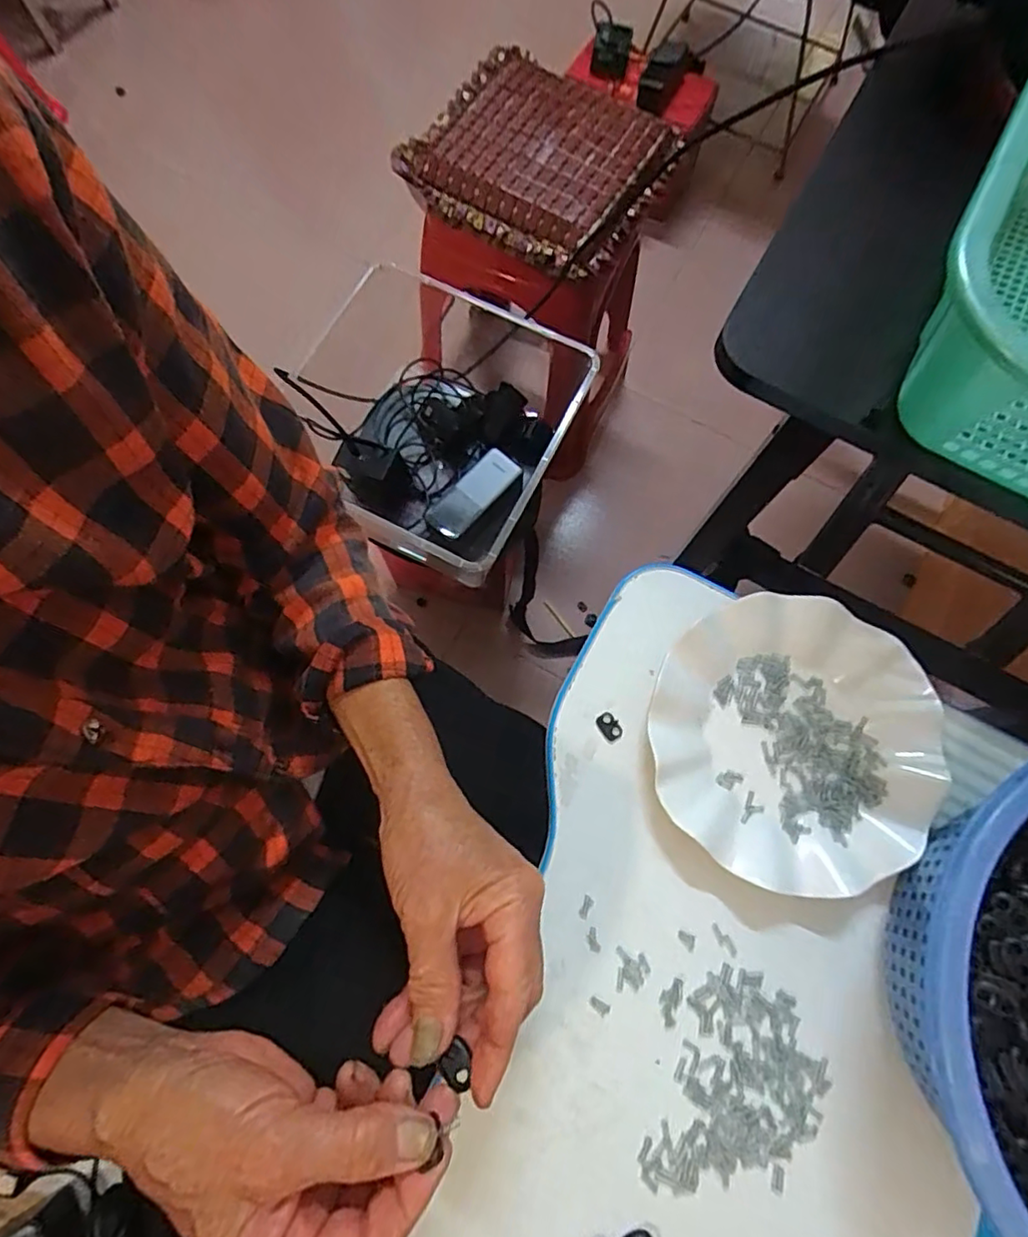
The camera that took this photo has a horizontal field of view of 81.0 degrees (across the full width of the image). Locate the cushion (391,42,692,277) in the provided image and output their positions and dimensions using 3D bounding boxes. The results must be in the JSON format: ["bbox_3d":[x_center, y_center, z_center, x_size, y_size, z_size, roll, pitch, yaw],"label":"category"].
[{"bbox_3d":[0.037,-0.584,0.760,0.293,0.040,0.281,26,75,6],"label":"cushion"}]

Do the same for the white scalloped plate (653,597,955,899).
[{"bbox_3d":[0.177,0.075,0.382,0.174,0.020,0.176,34,76,8],"label":"white scalloped plate"}]

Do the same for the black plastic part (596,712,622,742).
[{"bbox_3d":[0.062,0.070,0.392,0.012,0.004,0.018,-35,77,-11],"label":"black plastic part"}]

